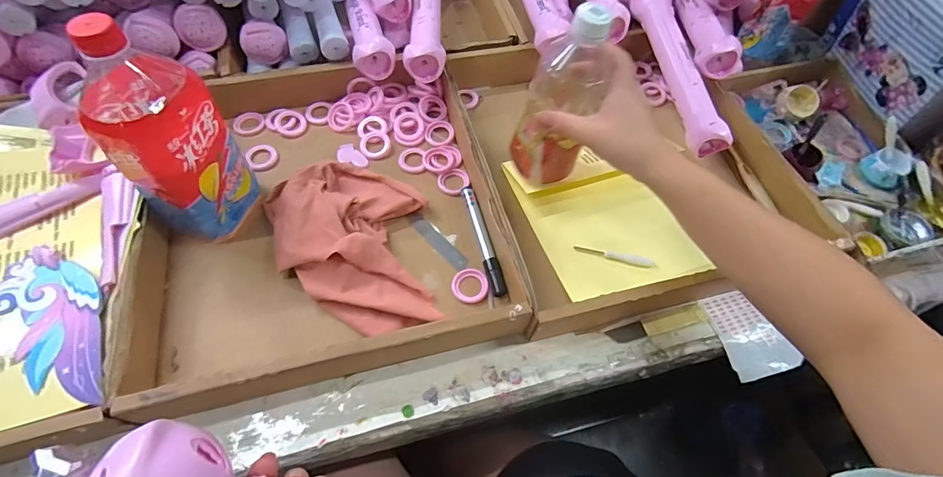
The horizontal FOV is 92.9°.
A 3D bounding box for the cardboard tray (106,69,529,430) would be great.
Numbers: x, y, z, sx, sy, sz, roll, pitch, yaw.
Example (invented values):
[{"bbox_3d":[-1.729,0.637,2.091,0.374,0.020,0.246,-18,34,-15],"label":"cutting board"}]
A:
[{"bbox_3d":[-0.157,-0.043,0.479,0.347,0.056,0.379,-12,61,-10],"label":"cardboard tray"}]

